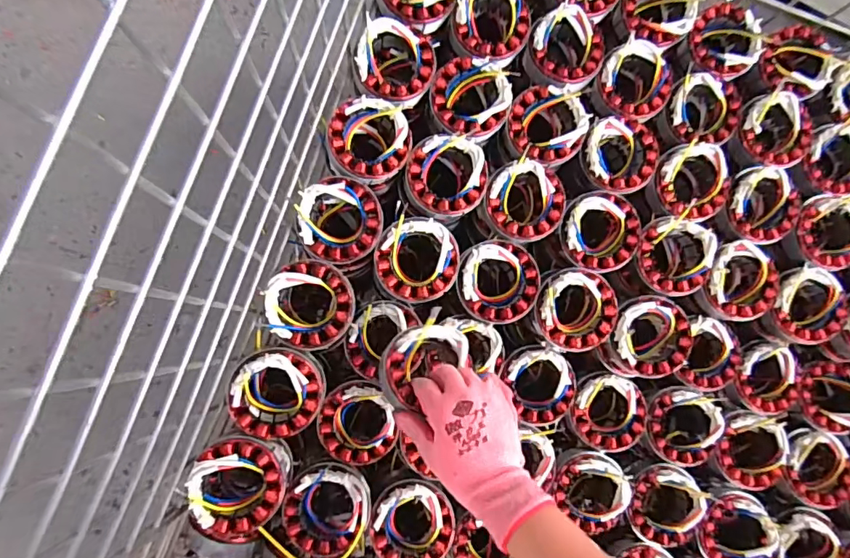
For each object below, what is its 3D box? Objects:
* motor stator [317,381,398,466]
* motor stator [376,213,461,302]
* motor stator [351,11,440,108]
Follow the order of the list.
[{"bbox_3d":[-0.073,0.154,0.533,0.079,0.039,0.086,-10,86,-9],"label":"motor stator"},{"bbox_3d":[-0.009,-0.018,0.521,0.086,0.047,0.084,0,84,-8],"label":"motor stator"},{"bbox_3d":[-0.030,-0.229,0.528,0.086,0.042,0.088,4,84,-8],"label":"motor stator"}]

